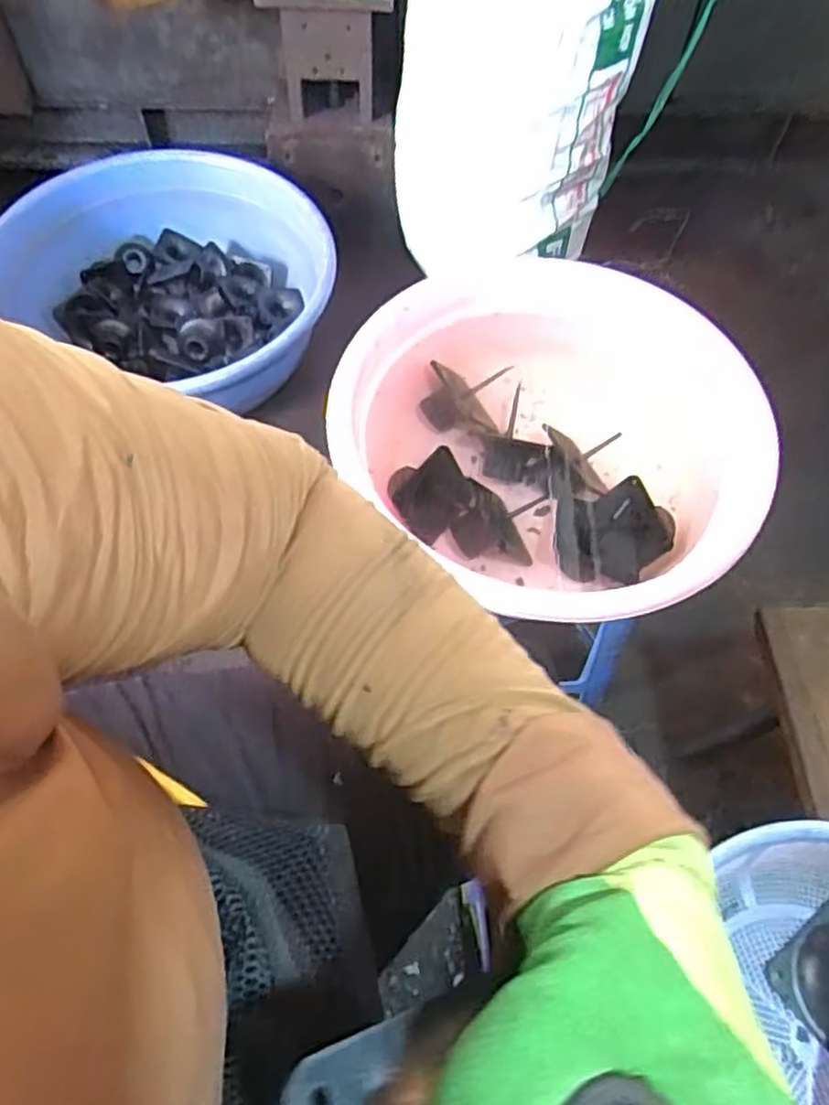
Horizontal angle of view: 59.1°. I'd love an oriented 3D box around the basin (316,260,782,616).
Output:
[{"bbox_3d":[0.157,-0.136,0.771,0.402,0.129,0.364,39,66,17],"label":"basin"}]

